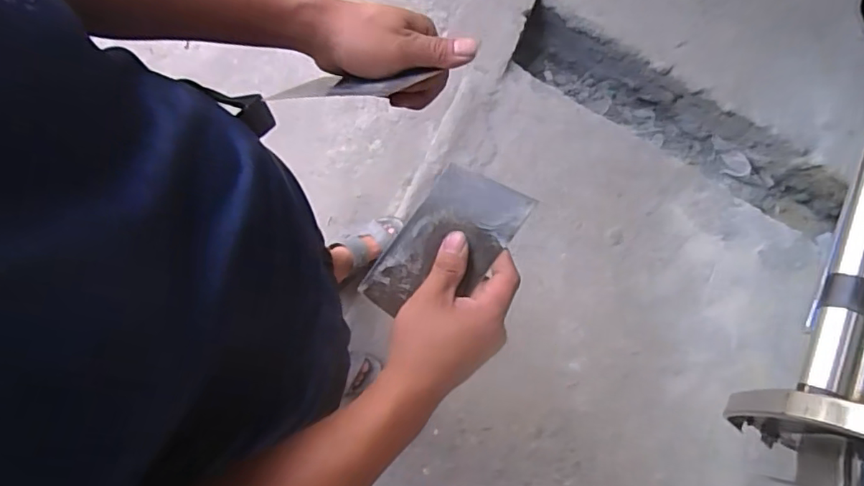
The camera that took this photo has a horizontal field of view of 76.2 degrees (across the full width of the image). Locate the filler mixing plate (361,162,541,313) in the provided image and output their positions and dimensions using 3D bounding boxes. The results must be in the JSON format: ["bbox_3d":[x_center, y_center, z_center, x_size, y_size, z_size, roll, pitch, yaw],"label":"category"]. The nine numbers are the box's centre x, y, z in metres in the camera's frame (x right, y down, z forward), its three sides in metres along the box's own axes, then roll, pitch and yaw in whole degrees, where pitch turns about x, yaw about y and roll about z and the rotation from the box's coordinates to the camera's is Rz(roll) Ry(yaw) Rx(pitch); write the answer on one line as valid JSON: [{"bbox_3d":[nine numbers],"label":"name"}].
[{"bbox_3d":[0.010,0.004,0.426,0.072,0.005,0.132,37,93,7],"label":"filler mixing plate"}]

